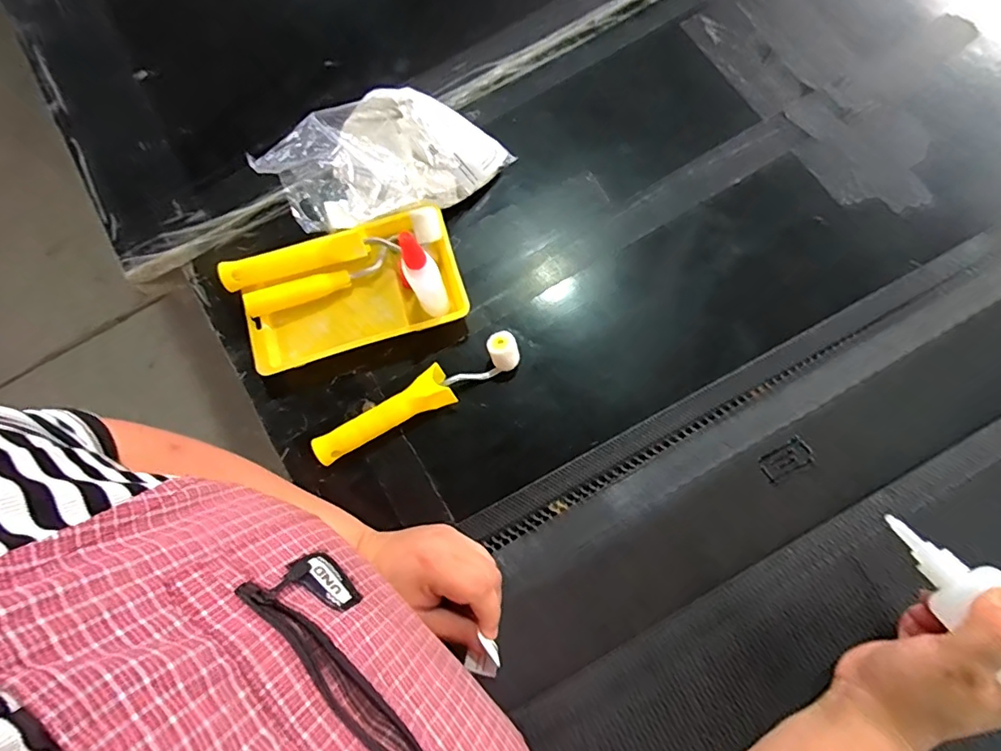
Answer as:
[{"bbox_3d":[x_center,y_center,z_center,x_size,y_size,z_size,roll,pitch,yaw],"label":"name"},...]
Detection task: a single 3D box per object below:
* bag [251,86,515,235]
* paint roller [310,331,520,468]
[{"bbox_3d":[-0.110,-0.211,0.475,0.203,0.087,0.141,-38,81,-7],"label":"bag"},{"bbox_3d":[-0.076,0.021,0.450,0.198,0.037,0.035,-28,80,-5],"label":"paint roller"}]

